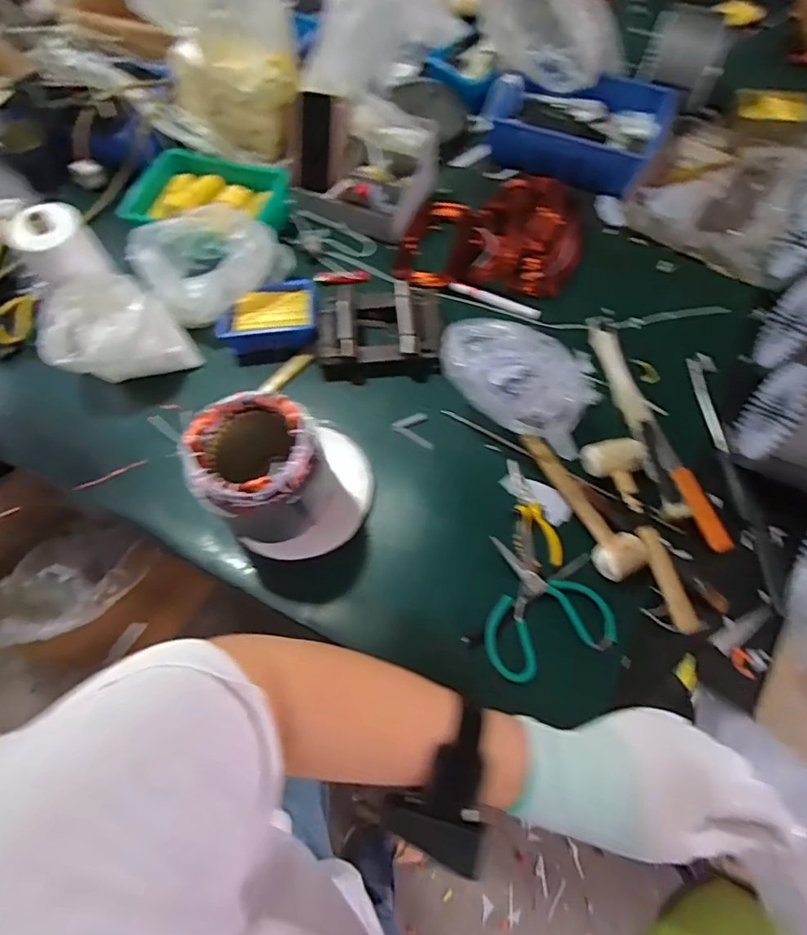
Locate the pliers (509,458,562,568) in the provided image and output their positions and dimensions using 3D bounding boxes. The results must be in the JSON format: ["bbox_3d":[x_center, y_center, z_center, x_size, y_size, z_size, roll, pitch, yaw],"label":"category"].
[{"bbox_3d":[0.171,0.057,0.696,0.059,0.020,0.153,-7,67,-1],"label":"pliers"}]

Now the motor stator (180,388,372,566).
[{"bbox_3d":[-0.146,0.014,0.662,0.188,0.187,0.159,-5,67,0],"label":"motor stator"}]

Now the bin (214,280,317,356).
[{"bbox_3d":[-0.214,-0.239,0.845,0.153,0.061,0.103,-5,67,0],"label":"bin"}]

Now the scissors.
[{"bbox_3d":[0.184,0.180,0.648,0.157,0.018,0.163,5,67,5],"label":"scissors"}]

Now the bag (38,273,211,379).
[{"bbox_3d":[-0.444,-0.210,0.793,0.186,0.121,0.147,-28,69,-9],"label":"bag"}]

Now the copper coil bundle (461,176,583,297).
[{"bbox_3d":[0.204,-0.396,0.878,0.194,0.078,0.213,-1,67,2],"label":"copper coil bundle"}]

